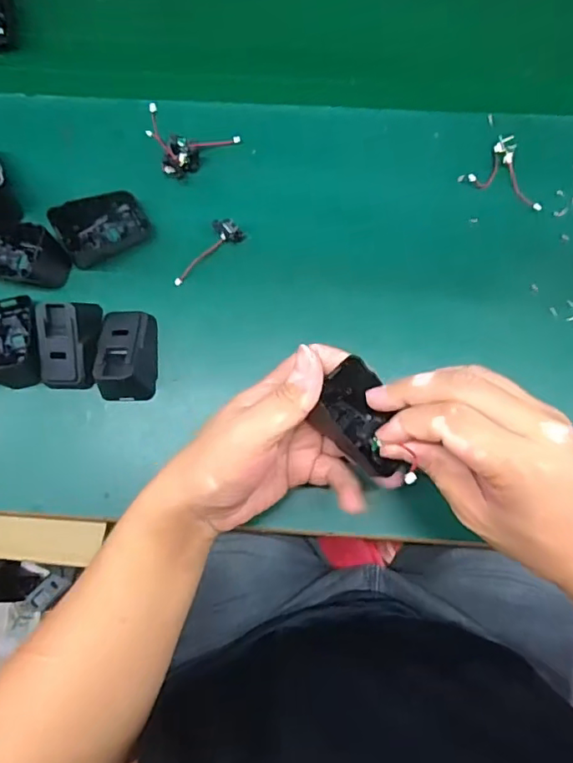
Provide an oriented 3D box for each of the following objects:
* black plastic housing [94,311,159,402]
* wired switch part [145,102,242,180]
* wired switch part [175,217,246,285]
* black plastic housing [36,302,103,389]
[{"bbox_3d":[-0.123,-0.021,0.419,0.040,0.036,0.068,1,82,1],"label":"black plastic housing"},{"bbox_3d":[-0.083,-0.191,0.447,0.074,0.019,0.050,19,83,4],"label":"wired switch part"},{"bbox_3d":[-0.066,-0.106,0.441,0.068,0.015,0.020,-37,83,-4],"label":"wired switch part"},{"bbox_3d":[-0.169,-0.030,0.422,0.043,0.035,0.069,3,82,2],"label":"black plastic housing"}]

